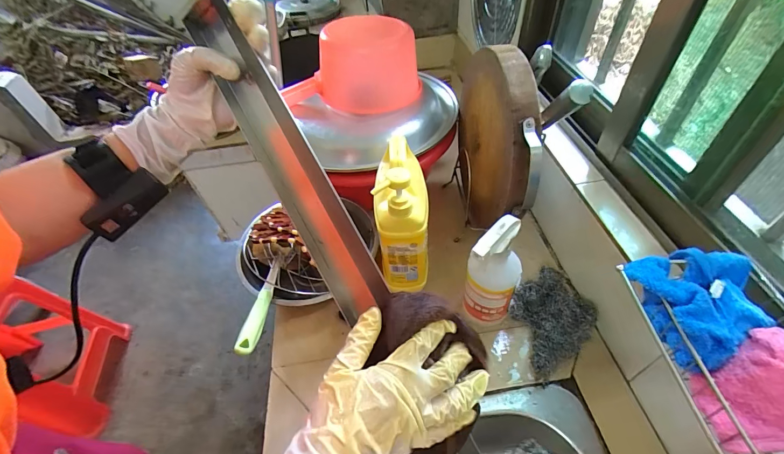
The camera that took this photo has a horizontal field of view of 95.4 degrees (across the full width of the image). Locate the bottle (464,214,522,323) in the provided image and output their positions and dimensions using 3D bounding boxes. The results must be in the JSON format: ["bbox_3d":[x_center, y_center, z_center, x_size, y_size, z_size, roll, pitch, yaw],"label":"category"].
[{"bbox_3d":[0.138,0.067,0.484,0.064,0.180,0.071,19,53,20],"label":"bottle"}]

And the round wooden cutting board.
[{"bbox_3d":[0.161,-0.142,0.578,0.037,0.256,0.281,-4,89,-8],"label":"round wooden cutting board"}]

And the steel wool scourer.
[{"bbox_3d":[0.235,0.139,0.538,0.133,0.074,0.108,-32,54,-22],"label":"steel wool scourer"}]

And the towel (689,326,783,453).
[{"bbox_3d":[0.301,0.133,0.282,0.099,0.048,0.079,-16,49,-9],"label":"towel"}]

